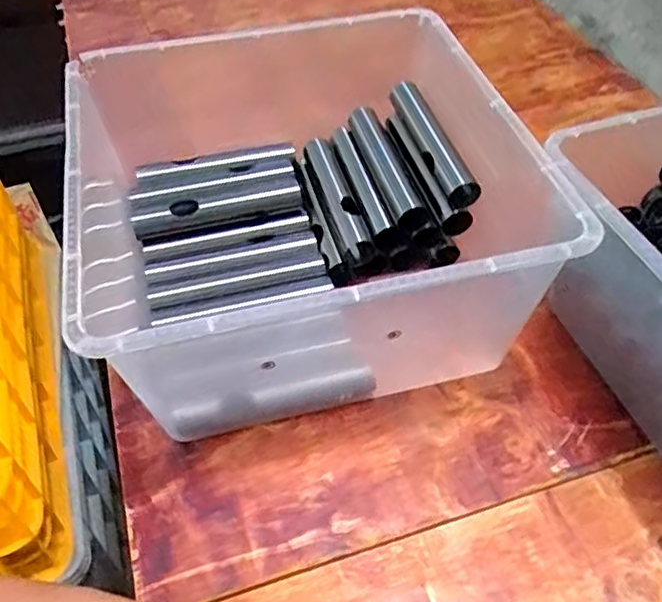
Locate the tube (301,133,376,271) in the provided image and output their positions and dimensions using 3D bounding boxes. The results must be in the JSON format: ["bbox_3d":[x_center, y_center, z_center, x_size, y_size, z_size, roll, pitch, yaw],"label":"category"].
[{"bbox_3d":[0.004,-0.085,0.555,0.026,0.026,0.145,-13,50,-10],"label":"tube"}]

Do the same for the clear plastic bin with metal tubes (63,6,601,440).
[{"bbox_3d":[-0.029,-0.070,0.502,0.322,0.147,0.316,-11,49,-6],"label":"clear plastic bin with metal tubes"}]

